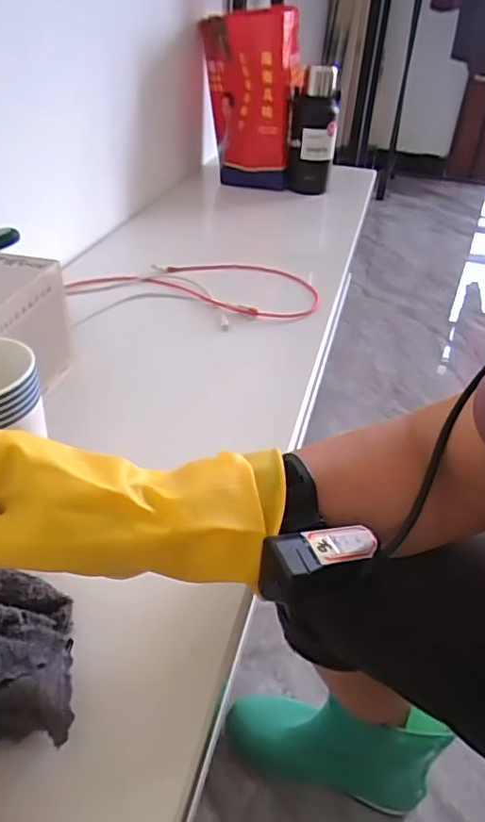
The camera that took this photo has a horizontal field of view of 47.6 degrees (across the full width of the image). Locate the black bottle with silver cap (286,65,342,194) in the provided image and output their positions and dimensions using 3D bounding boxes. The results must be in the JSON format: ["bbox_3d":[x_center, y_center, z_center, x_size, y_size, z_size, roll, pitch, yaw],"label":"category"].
[{"bbox_3d":[0.157,-0.617,1.229,0.103,0.257,0.116,6,38,4],"label":"black bottle with silver cap"}]

